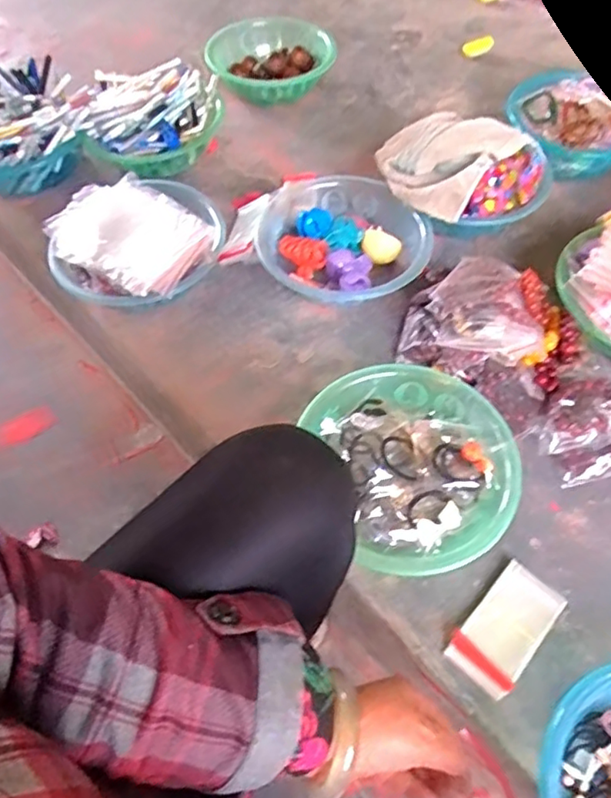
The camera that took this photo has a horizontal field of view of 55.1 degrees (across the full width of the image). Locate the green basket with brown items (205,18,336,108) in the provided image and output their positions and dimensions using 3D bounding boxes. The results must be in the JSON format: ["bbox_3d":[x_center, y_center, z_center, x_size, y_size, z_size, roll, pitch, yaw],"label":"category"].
[{"bbox_3d":[-0.071,-0.617,1.079,0.236,0.075,0.213,-35,64,-19],"label":"green basket with brown items"}]

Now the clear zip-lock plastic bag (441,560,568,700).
[{"bbox_3d":[0.203,0.229,0.589,0.066,0.016,0.122,38,66,21],"label":"clear zip-lock plastic bag"}]

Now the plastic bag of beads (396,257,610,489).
[{"bbox_3d":[0.270,-0.055,0.710,0.167,0.103,0.324,-39,66,-21],"label":"plastic bag of beads"}]

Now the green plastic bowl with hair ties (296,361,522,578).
[{"bbox_3d":[0.126,0.073,0.653,0.226,0.070,0.240,-16,60,-9],"label":"green plastic bowl with hair ties"}]

